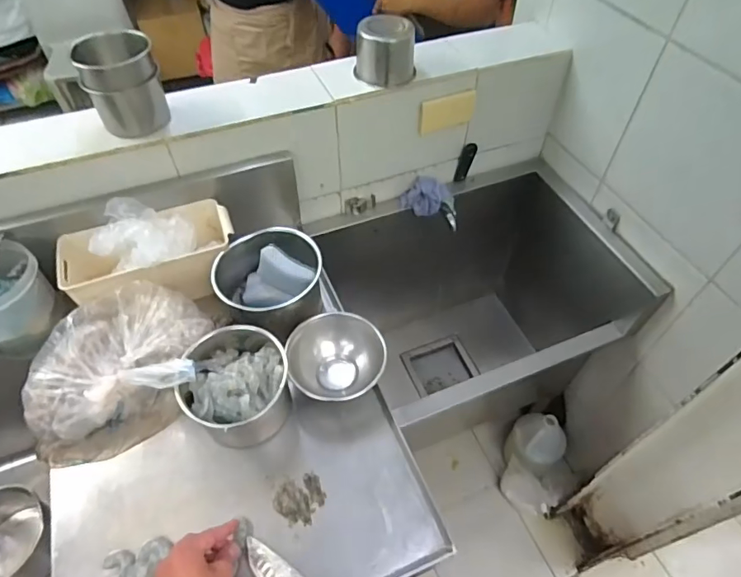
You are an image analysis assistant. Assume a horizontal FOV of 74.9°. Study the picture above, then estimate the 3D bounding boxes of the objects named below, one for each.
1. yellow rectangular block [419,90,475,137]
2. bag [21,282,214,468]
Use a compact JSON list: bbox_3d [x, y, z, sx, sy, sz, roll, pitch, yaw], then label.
[{"bbox_3d":[0.155,-0.354,0.975,0.124,0.075,0.007,-19,54,-14],"label":"yellow rectangular block"},{"bbox_3d":[-0.385,0.126,0.750,0.276,0.147,0.189,-18,54,-14],"label":"bag"}]

